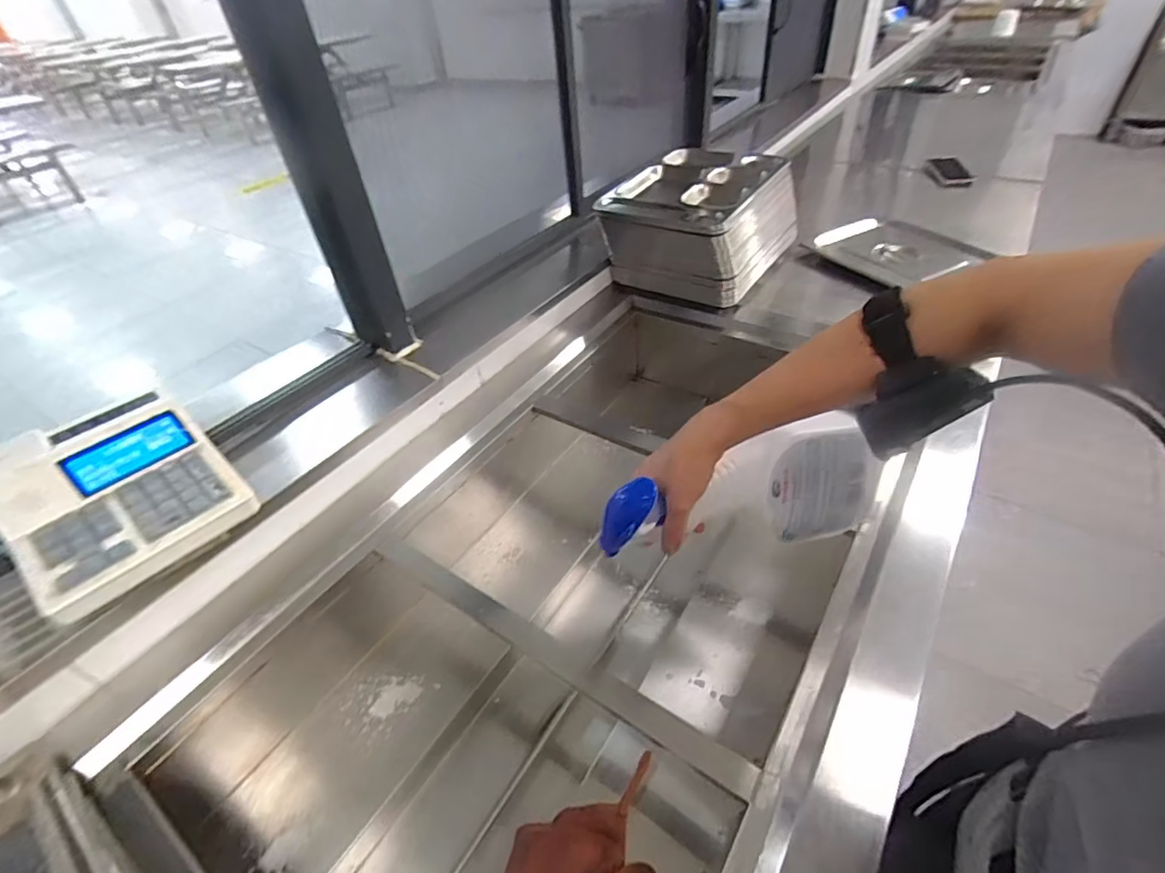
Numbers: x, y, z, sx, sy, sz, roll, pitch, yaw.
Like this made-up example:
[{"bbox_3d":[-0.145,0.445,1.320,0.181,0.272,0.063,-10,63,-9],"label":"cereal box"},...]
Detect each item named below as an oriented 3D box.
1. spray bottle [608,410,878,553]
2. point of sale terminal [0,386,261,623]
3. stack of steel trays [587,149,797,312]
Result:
[{"bbox_3d":[0.157,0.053,0.515,0.275,0.116,0.048,-8,41,-12],"label":"spray bottle"},{"bbox_3d":[-0.540,0.053,0.628,0.275,0.091,0.196,28,52,32],"label":"point of sale terminal"},{"bbox_3d":[0.260,-0.465,1.185,0.313,0.176,0.397,24,50,29],"label":"stack of steel trays"}]

